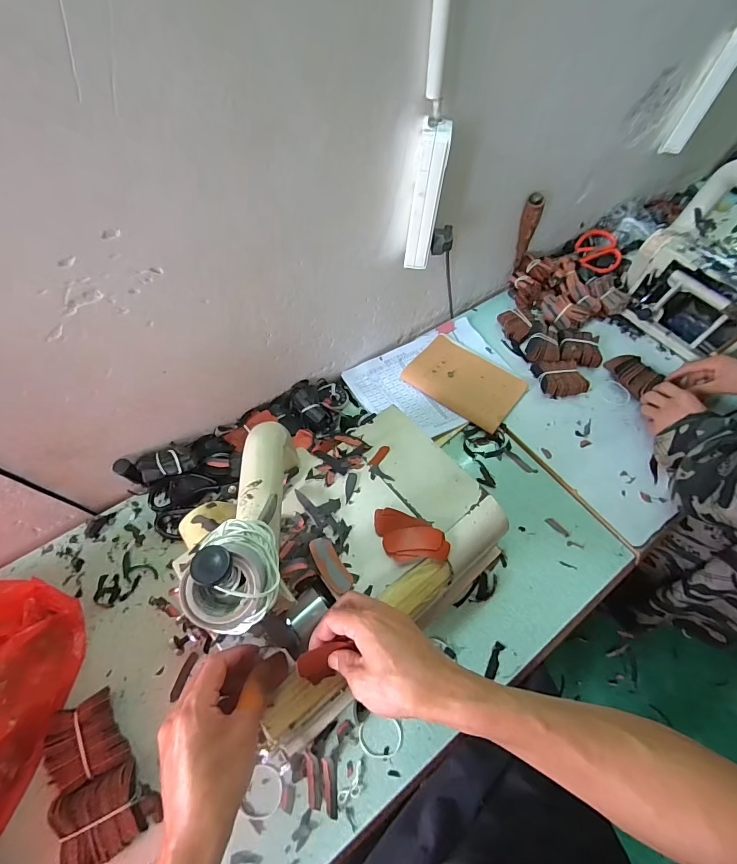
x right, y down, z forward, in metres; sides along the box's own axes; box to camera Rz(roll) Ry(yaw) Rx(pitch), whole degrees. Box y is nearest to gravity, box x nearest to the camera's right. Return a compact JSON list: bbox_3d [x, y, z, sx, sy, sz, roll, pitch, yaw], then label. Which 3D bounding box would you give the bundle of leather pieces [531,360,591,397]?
[{"bbox_3d":[0.359,-0.104,0.718,0.078,0.034,0.073,-6,62,-6],"label":"bundle of leather pieces"}]

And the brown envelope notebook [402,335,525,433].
[{"bbox_3d":[0.179,-0.097,0.722,0.200,0.014,0.125,35,66,16],"label":"brown envelope notebook"}]

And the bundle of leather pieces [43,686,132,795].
[{"bbox_3d":[-0.333,0.362,0.453,0.072,0.038,0.089,-31,67,-17],"label":"bundle of leather pieces"}]

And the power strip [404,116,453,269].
[{"bbox_3d":[0.074,-0.301,0.509,0.039,0.169,0.040,11,61,4],"label":"power strip"}]

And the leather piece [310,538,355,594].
[{"bbox_3d":[-0.042,0.148,0.429,0.028,0.005,0.064,-24,73,-29],"label":"leather piece"}]

